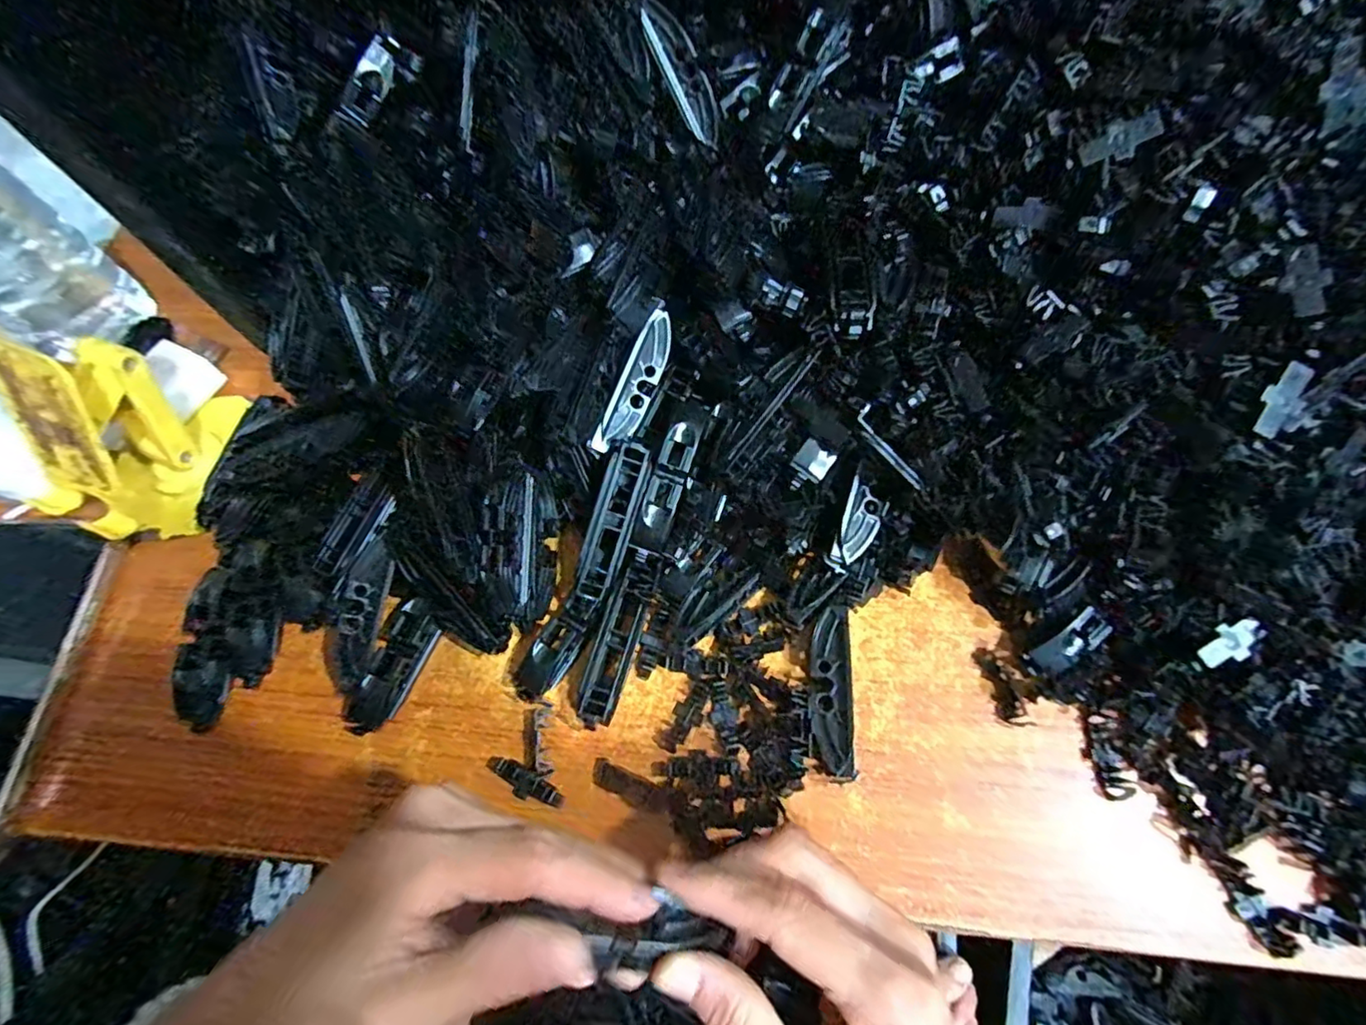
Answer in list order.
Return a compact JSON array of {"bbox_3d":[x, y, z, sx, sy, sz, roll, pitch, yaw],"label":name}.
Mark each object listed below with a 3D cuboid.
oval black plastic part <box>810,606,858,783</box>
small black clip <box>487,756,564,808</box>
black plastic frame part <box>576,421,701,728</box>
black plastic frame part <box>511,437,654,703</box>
[{"bbox_3d":[0.068,0.082,0.271,0.020,0.014,0.073,6,67,5],"label":"oval black plastic part"},{"bbox_3d":[-0.073,0.123,0.269,0.040,0.005,0.012,24,70,12],"label":"small black clip"},{"bbox_3d":[-0.020,0.027,0.281,0.018,0.026,0.142,18,88,10],"label":"black plastic frame part"},{"bbox_3d":[-0.044,0.029,0.283,0.022,0.016,0.127,24,93,12],"label":"black plastic frame part"}]

